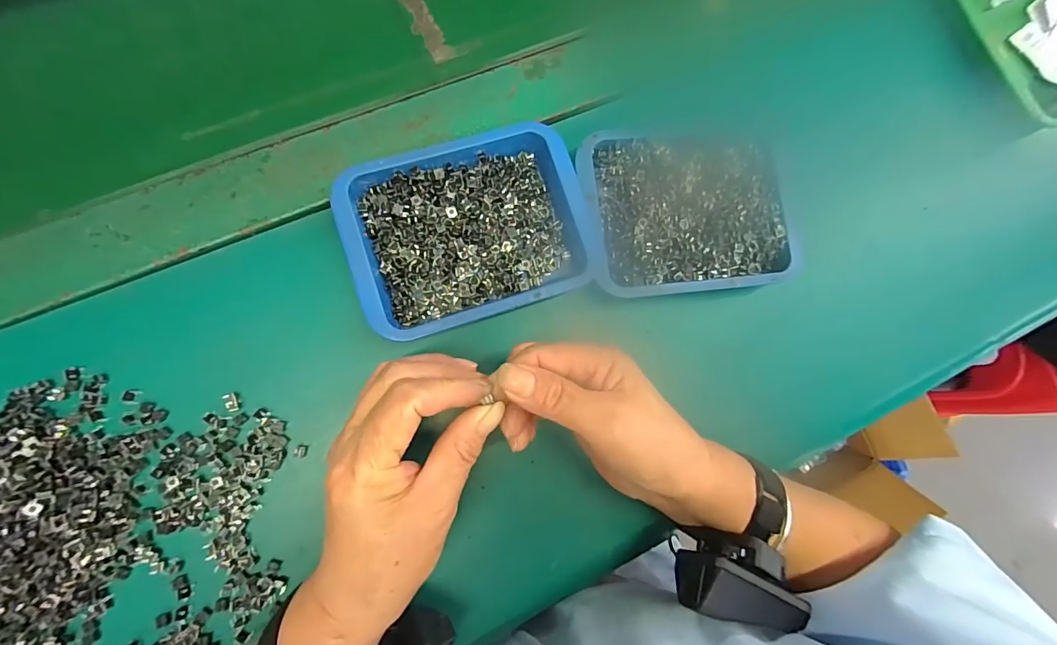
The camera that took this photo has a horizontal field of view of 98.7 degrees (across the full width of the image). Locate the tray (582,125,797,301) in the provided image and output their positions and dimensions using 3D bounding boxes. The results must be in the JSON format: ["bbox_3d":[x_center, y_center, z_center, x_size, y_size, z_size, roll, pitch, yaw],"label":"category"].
[{"bbox_3d":[0.112,-0.079,0.318,0.146,0.029,0.114,-6,84,-8],"label":"tray"}]

